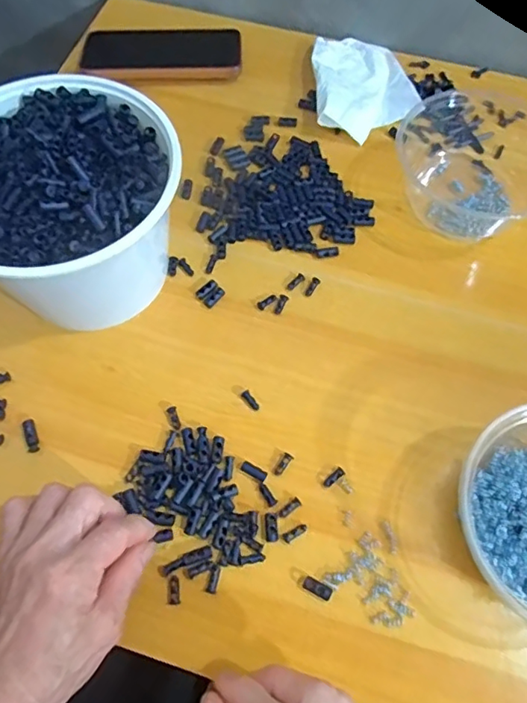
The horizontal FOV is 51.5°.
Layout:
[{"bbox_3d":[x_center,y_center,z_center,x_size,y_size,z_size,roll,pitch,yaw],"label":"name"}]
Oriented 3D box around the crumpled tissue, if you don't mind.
[{"bbox_3d":[0.101,-0.271,0.536,0.100,0.027,0.139,0,65,-1],"label":"crumpled tissue"}]

